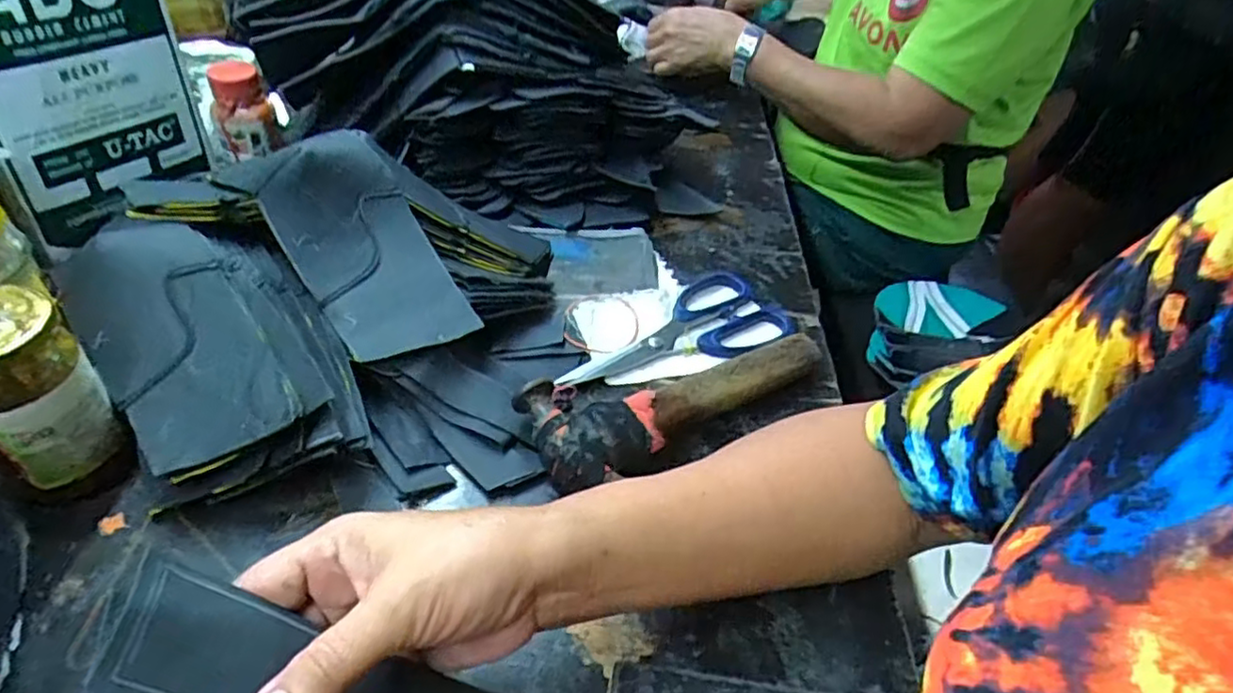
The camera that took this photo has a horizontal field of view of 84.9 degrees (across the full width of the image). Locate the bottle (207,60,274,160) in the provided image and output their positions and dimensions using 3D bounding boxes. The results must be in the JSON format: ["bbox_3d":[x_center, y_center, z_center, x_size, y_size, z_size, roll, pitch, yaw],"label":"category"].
[{"bbox_3d":[-0.330,-0.212,0.598,0.045,0.070,0.045,-4,44,-14],"label":"bottle"}]

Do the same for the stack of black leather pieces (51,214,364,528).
[{"bbox_3d":[-0.234,-0.002,0.393,0.119,0.043,0.185,-26,68,-24],"label":"stack of black leather pieces"}]

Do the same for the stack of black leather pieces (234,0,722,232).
[{"bbox_3d":[-0.126,-0.244,0.602,0.400,0.199,0.168,7,42,-1],"label":"stack of black leather pieces"}]

